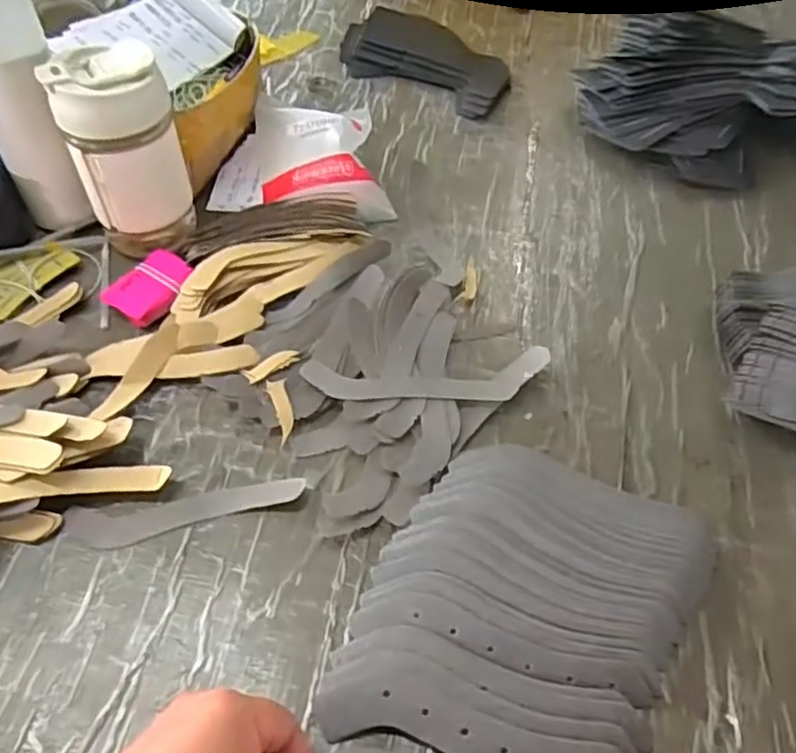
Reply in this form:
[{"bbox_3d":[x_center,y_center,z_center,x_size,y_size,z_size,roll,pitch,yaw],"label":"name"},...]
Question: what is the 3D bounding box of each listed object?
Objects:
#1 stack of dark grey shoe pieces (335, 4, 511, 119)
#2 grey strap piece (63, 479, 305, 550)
[{"bbox_3d":[0.032,-0.361,0.783,0.205,0.036,0.110,26,55,19],"label":"stack of dark grey shoe pieces"},{"bbox_3d":[-0.137,0.088,0.443,0.150,0.006,0.031,-8,51,-7],"label":"grey strap piece"}]

